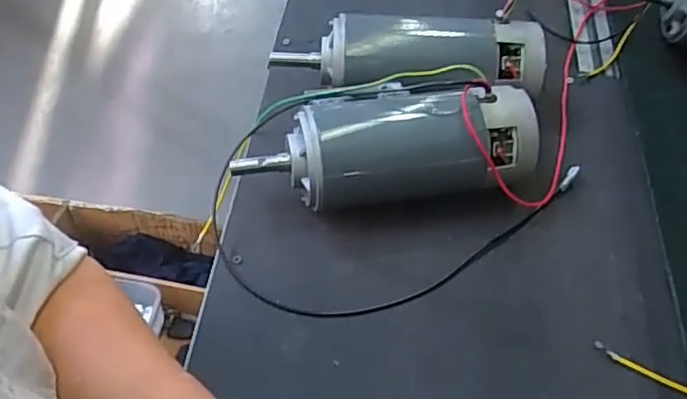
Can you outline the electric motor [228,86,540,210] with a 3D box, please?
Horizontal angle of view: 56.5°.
[{"bbox_3d":[0.032,-0.037,0.504,0.229,0.082,0.071,-3,53,-7],"label":"electric motor"}]

